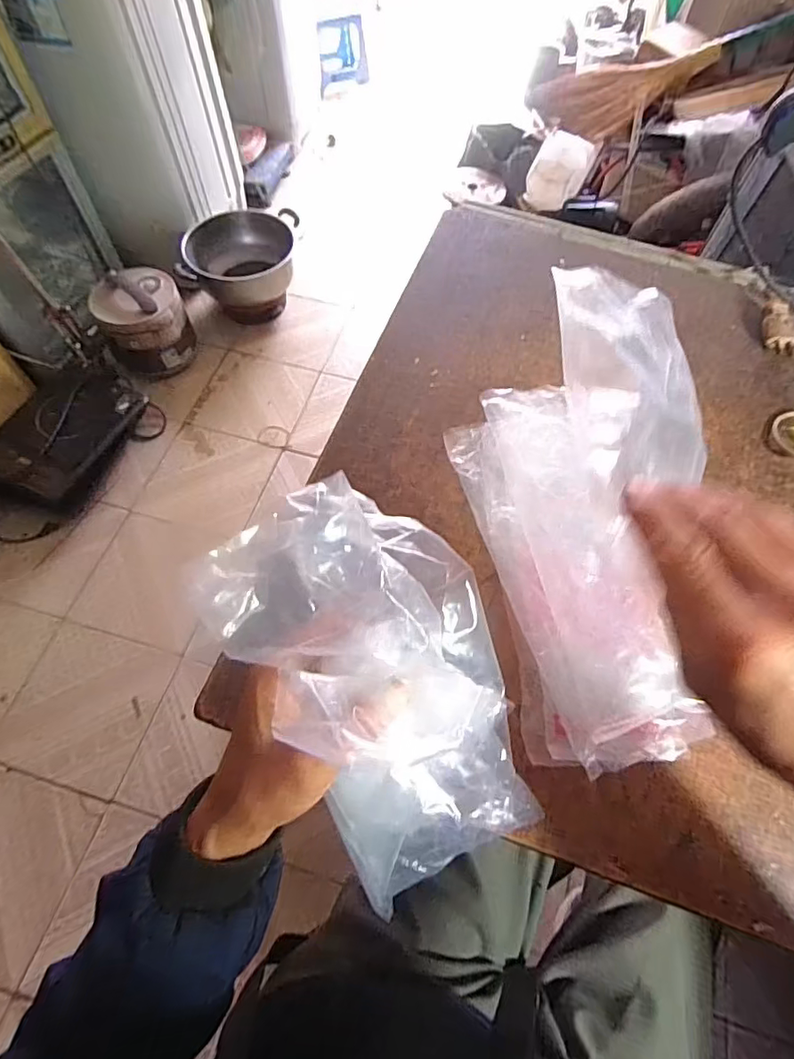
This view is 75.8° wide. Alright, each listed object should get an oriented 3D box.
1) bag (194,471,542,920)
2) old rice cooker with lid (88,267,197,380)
[{"bbox_3d":[0.000,0.092,0.285,0.134,0.090,0.230,-29,102,-16],"label":"bag"},{"bbox_3d":[-0.715,-0.583,1.460,0.237,0.246,0.204,-19,65,-11],"label":"old rice cooker with lid"}]

